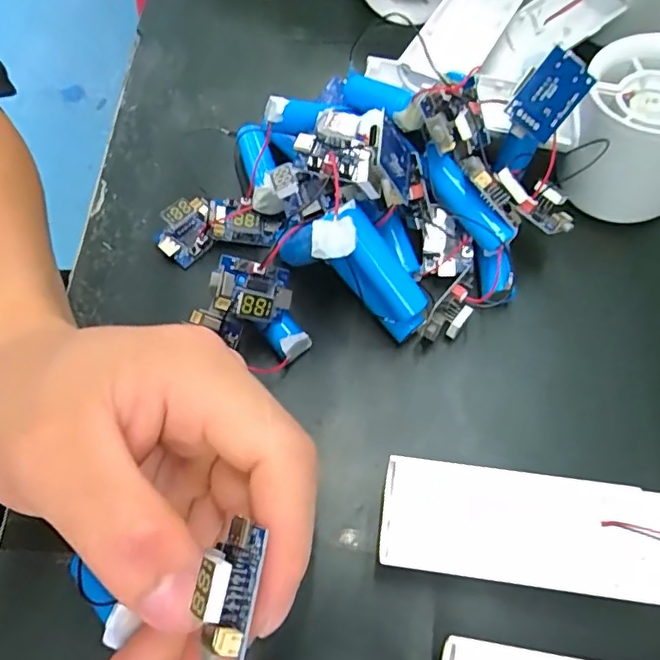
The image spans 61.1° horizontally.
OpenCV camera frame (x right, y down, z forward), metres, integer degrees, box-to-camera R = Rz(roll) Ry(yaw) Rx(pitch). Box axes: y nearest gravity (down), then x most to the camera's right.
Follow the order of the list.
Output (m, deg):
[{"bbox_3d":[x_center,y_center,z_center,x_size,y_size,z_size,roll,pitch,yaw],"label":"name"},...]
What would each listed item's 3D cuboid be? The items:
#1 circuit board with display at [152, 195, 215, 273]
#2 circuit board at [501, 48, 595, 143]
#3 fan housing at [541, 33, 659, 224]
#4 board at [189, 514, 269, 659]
[{"bbox_3d":[-0.065,-0.047,0.252,0.023,0.015,0.028,35,71,15],"label":"circuit board with display"},{"bbox_3d":[0.083,-0.088,0.213,0.022,0.006,0.031,36,114,-8],"label":"circuit board"},{"bbox_3d":[0.129,-0.082,0.242,0.059,0.061,0.061,32,70,14],"label":"fan housing"},{"bbox_3d":[-0.024,0.059,0.129,0.013,0.011,0.027,9,66,4],"label":"board"}]

